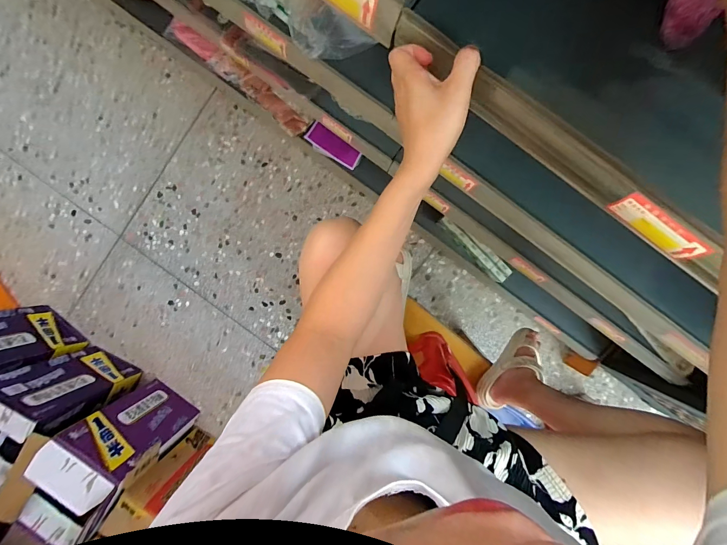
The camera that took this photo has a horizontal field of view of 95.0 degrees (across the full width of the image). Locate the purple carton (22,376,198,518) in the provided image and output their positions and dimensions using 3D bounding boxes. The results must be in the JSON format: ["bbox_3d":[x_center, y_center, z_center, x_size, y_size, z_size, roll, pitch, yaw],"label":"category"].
[{"bbox_3d":[-0.792,0.556,1.132,0.249,0.464,0.130,33,95,2],"label":"purple carton"}]

